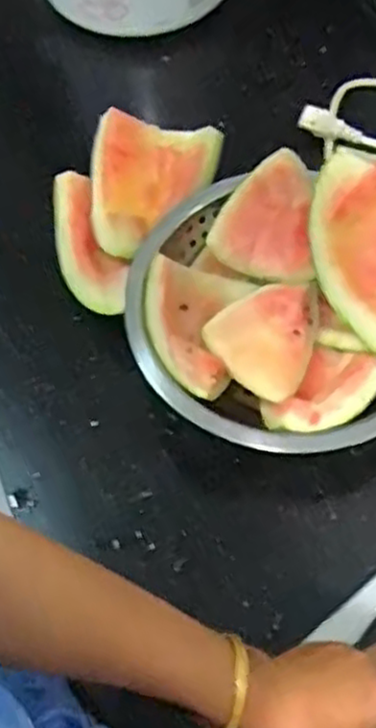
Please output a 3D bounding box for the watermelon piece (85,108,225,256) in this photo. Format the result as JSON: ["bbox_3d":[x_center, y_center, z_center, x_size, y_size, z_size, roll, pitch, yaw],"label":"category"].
[{"bbox_3d":[-0.051,-0.179,0.686,0.122,0.026,0.142,37,71,21],"label":"watermelon piece"}]

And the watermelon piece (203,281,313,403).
[{"bbox_3d":[0.067,-0.017,0.629,0.094,0.030,0.087,0,93,-7],"label":"watermelon piece"}]

